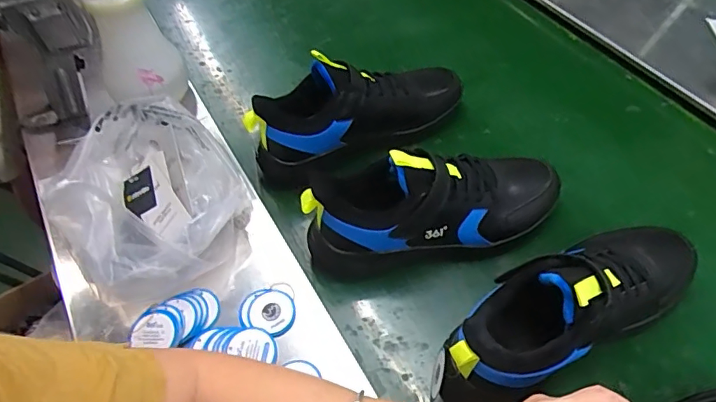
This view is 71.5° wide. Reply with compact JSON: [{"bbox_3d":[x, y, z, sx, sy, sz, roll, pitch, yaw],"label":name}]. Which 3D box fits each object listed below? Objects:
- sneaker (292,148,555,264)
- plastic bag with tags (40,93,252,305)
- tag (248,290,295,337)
[{"bbox_3d":[0.087,0.006,0.550,0.291,0.127,0.089,-11,52,-6],"label":"sneaker"},{"bbox_3d":[-0.228,0.008,0.553,0.199,0.132,0.205,-23,54,-15],"label":"plastic bag with tags"},{"bbox_3d":[-0.088,0.112,0.507,0.048,0.006,0.041,23,65,15],"label":"tag"}]

